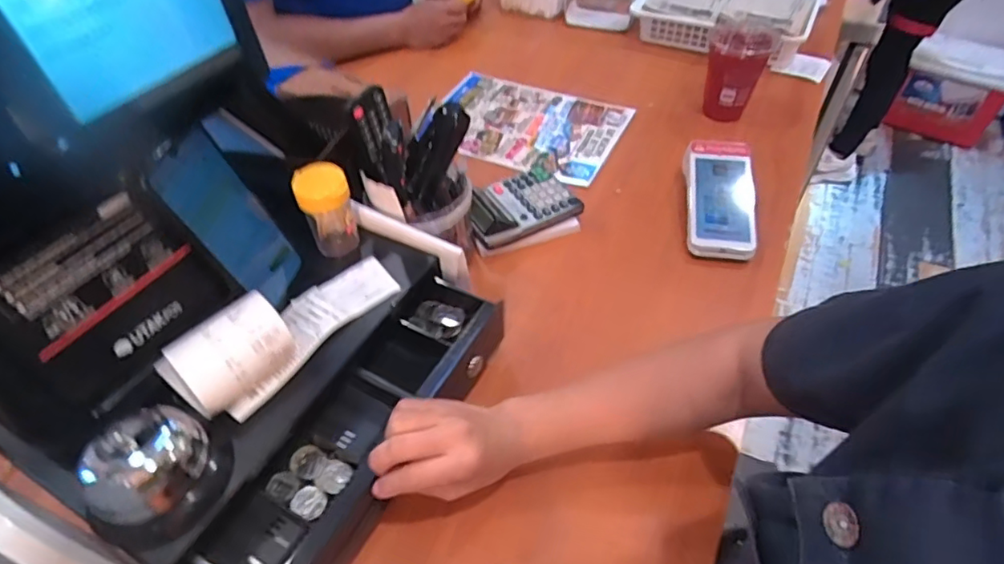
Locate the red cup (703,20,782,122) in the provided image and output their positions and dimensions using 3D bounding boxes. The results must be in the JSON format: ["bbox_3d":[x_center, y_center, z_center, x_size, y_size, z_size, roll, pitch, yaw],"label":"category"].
[{"bbox_3d":[0.335,-0.300,0.813,0.085,0.133,0.082,16,51,16],"label":"red cup"}]

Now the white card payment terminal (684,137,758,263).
[{"bbox_3d":[0.266,-0.101,0.692,0.079,0.060,0.161,7,49,9],"label":"white card payment terminal"}]

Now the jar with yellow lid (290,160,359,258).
[{"bbox_3d":[-0.165,-0.068,0.537,0.047,0.080,0.039,-18,50,-13],"label":"jar with yellow lid"}]

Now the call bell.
[{"bbox_3d":[-0.245,0.131,0.400,0.085,0.067,0.086,-1,48,1],"label":"call bell"}]

